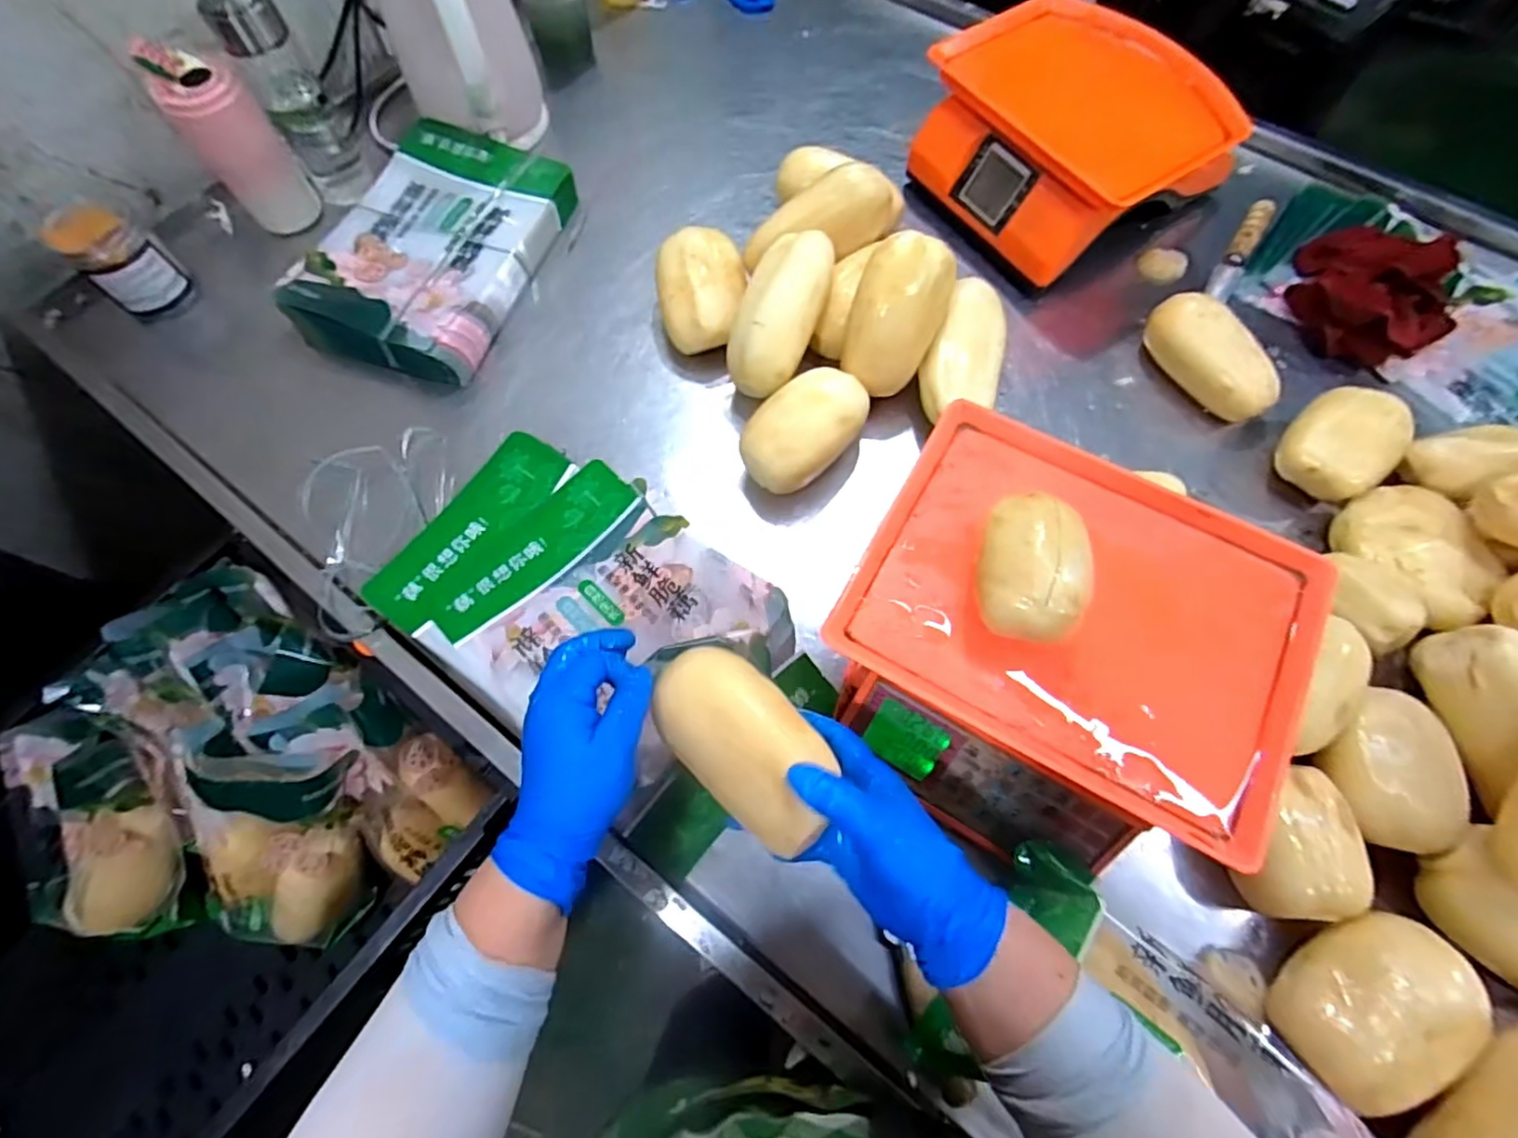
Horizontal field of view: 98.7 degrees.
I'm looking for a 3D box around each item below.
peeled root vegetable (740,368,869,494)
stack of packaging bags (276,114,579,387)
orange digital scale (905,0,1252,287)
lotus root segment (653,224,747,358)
[{"bbox_3d":[0.045,-0.130,0.624,0.138,0.079,0.072,-40,72,-15],"label":"peeled root vegetable"},{"bbox_3d":[-0.358,-0.365,0.730,0.214,0.053,0.315,17,68,8],"label":"stack of packaging bags"},{"bbox_3d":[0.343,-0.482,0.731,0.272,0.133,0.283,-32,70,-12],"label":"orange digital scale"},{"bbox_3d":[-0.056,-0.282,0.683,0.093,0.073,0.127,-12,67,-4],"label":"lotus root segment"}]

